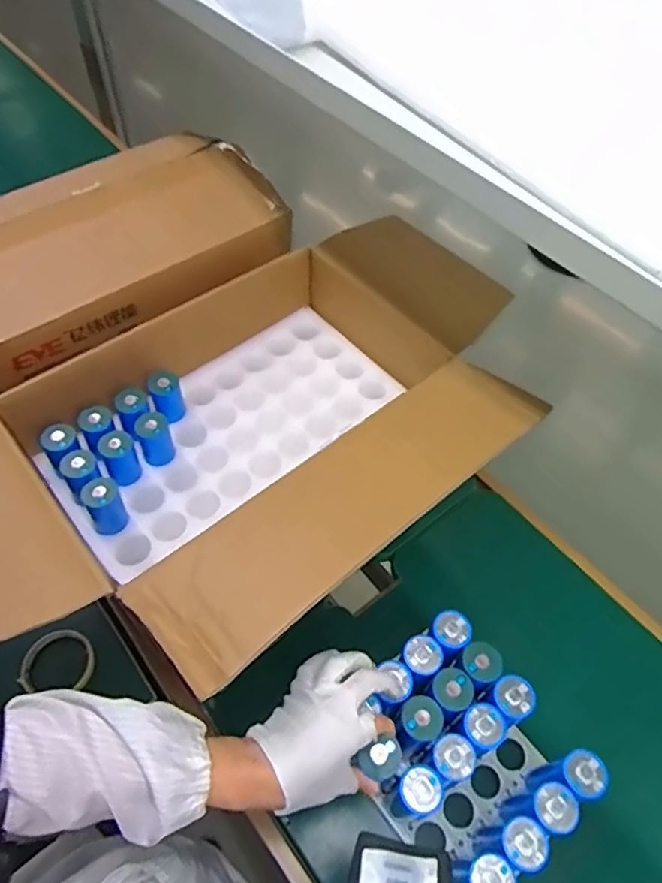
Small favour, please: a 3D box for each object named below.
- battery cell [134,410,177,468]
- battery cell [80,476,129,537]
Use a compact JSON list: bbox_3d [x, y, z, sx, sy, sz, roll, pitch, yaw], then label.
[{"bbox_3d":[-0.223,-0.004,0.766,0.042,0.061,0.044,-15,57,-13],"label":"battery cell"},{"bbox_3d":[-0.264,0.073,0.699,0.041,0.071,0.042,1,55,-2],"label":"battery cell"}]

